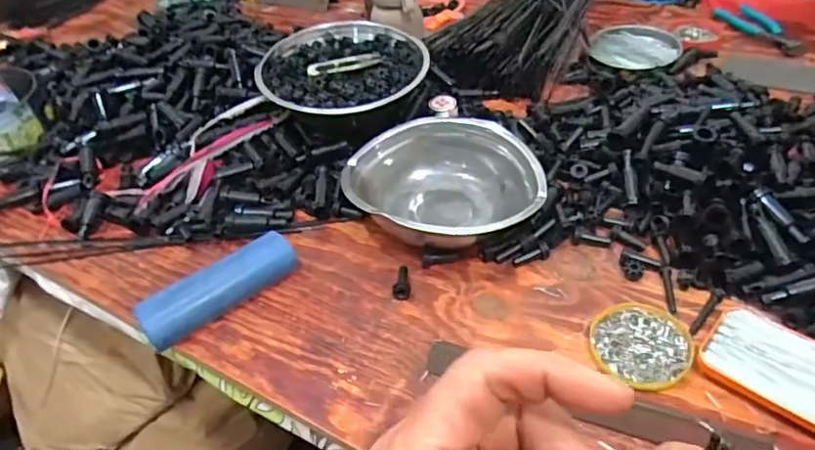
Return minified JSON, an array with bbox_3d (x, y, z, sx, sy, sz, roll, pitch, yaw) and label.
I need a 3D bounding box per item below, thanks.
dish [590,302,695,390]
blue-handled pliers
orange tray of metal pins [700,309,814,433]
[{"bbox_3d":[0.207,0.104,0.515,0.082,0.010,0.087,-4,43,4],"label":"dish"},{"bbox_3d":[0.553,-0.312,0.910,0.045,0.017,0.167,-15,44,-7],"label":"blue-handled pliers"},{"bbox_3d":[0.316,0.125,0.463,0.143,0.023,0.077,31,55,34],"label":"orange tray of metal pins"}]

